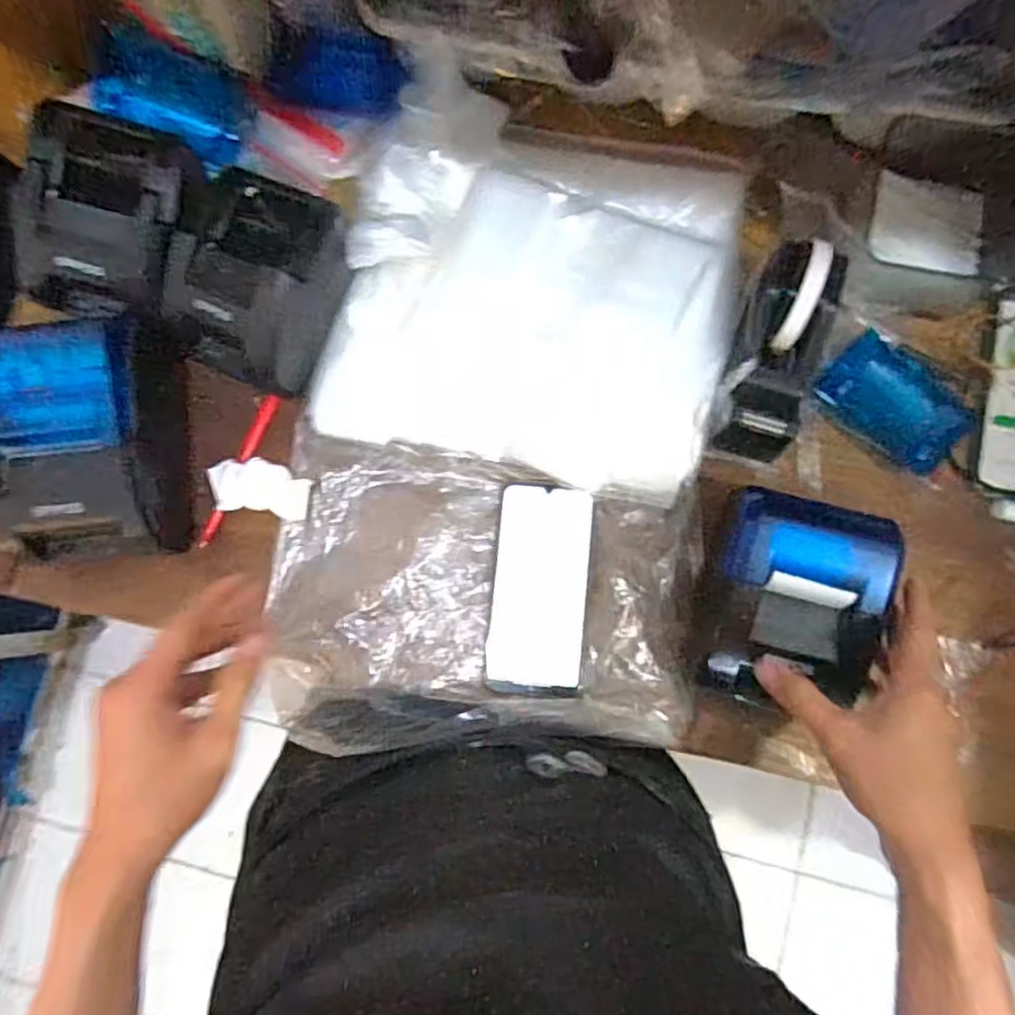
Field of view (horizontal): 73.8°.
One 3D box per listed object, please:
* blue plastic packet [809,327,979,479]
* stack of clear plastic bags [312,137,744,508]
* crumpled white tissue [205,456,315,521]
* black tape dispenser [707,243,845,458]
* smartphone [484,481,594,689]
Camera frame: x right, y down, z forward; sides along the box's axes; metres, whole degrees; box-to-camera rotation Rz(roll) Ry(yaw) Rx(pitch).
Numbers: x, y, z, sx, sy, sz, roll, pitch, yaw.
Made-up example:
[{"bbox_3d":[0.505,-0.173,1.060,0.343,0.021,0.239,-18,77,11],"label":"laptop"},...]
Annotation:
[{"bbox_3d":[0.312,-0.086,0.545,0.115,0.006,0.072,40,87,7],"label":"blue plastic packet"},{"bbox_3d":[0.021,-0.173,0.552,0.318,0.036,0.284,13,85,5],"label":"stack of clear plastic bags"},{"bbox_3d":[-0.204,-0.016,0.560,0.078,0.016,0.044,8,84,4],"label":"crumpled white tissue"},{"bbox_3d":[0.206,-0.118,0.512,0.072,0.087,0.153,14,87,3],"label":"black tape dispenser"},{"bbox_3d":[0.027,0.065,0.548,0.079,0.007,0.164,4,84,4],"label":"smartphone"}]

